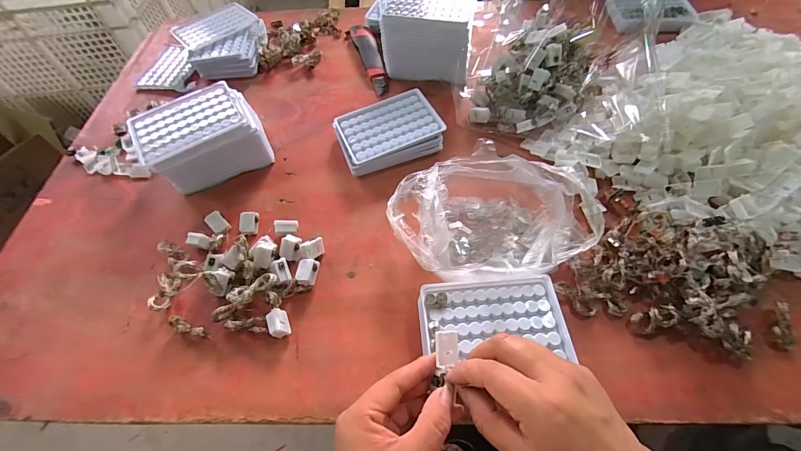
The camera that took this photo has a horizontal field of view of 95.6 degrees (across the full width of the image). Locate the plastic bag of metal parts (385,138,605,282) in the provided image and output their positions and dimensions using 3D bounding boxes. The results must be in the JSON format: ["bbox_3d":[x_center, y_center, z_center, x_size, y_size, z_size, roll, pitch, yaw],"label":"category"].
[{"bbox_3d":[0.102,-0.015,0.405,0.222,0.048,0.152,-8,57,-1],"label":"plastic bag of metal parts"}]

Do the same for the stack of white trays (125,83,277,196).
[{"bbox_3d":[-0.260,-0.115,0.484,0.146,0.070,0.102,-27,60,-13],"label":"stack of white trays"}]

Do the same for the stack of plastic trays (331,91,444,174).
[{"bbox_3d":[-0.018,-0.131,0.503,0.134,0.028,0.096,-21,58,-9],"label":"stack of plastic trays"}]

